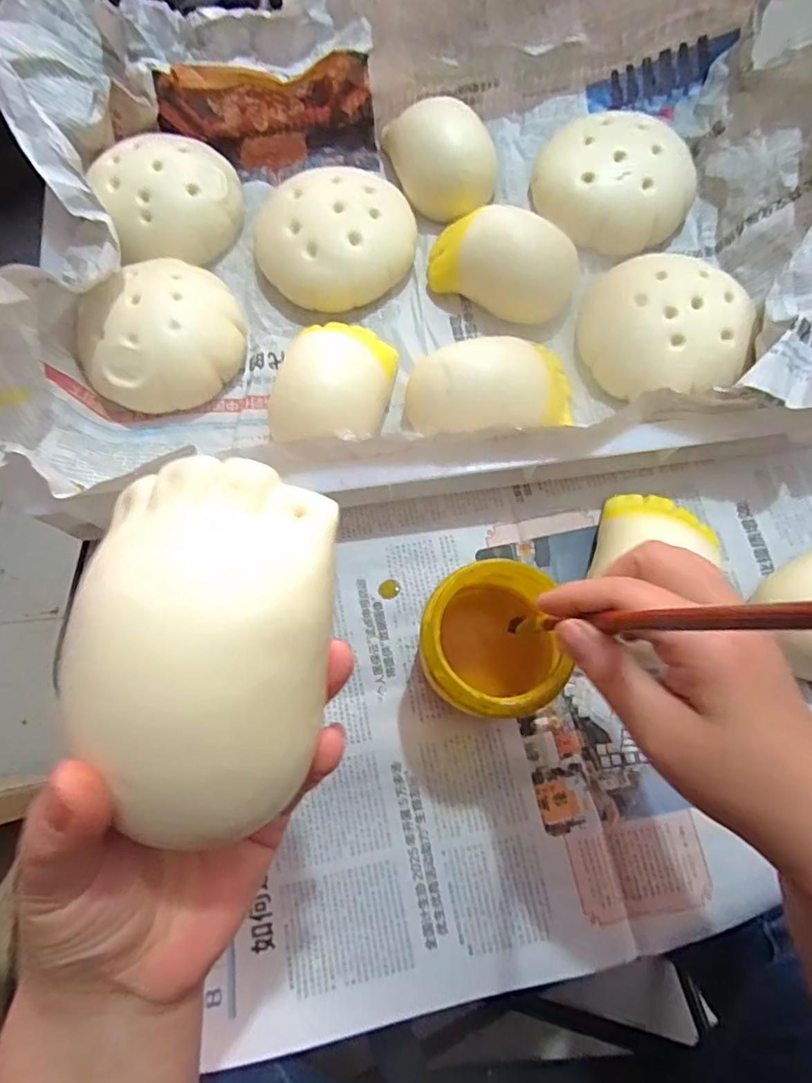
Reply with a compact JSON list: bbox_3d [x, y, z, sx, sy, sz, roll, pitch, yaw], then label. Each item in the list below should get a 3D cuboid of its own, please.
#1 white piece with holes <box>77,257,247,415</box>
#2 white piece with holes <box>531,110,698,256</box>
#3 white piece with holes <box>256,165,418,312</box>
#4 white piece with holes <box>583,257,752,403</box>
[{"bbox_3d":[-0.181,-0.153,0.412,0.116,0.052,0.105,-43,78,-10],"label":"white piece with holes"},{"bbox_3d":[0.170,-0.297,0.449,0.125,0.038,0.108,23,76,7],"label":"white piece with holes"},{"bbox_3d":[-0.056,-0.247,0.440,0.122,0.031,0.114,0,74,1],"label":"white piece with holes"},{"bbox_3d":[0.193,-0.160,0.408,0.112,0.033,0.111,3,74,2],"label":"white piece with holes"}]

